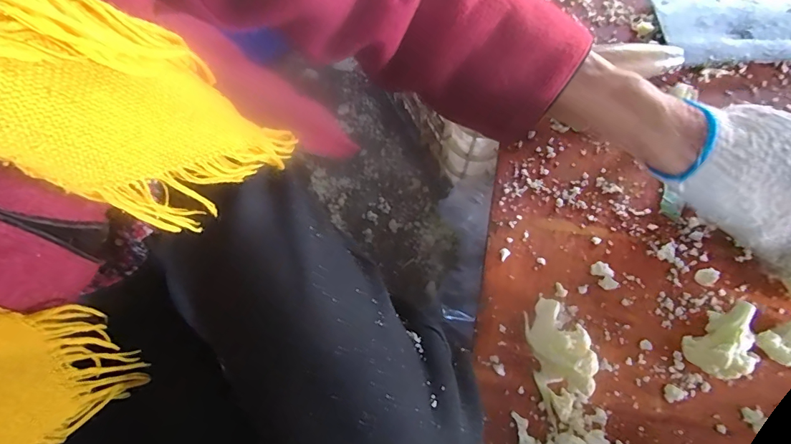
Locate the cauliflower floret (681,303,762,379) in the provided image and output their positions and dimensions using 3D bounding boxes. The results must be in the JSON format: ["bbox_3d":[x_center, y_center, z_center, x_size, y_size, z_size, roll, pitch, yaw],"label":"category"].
[{"bbox_3d":[0.219,0.081,0.282,0.043,0.035,0.032,-40,78,-8],"label":"cauliflower floret"}]

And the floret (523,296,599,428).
[{"bbox_3d":[0.113,0.091,0.281,0.036,0.039,0.077,-14,76,-2],"label":"floret"}]

